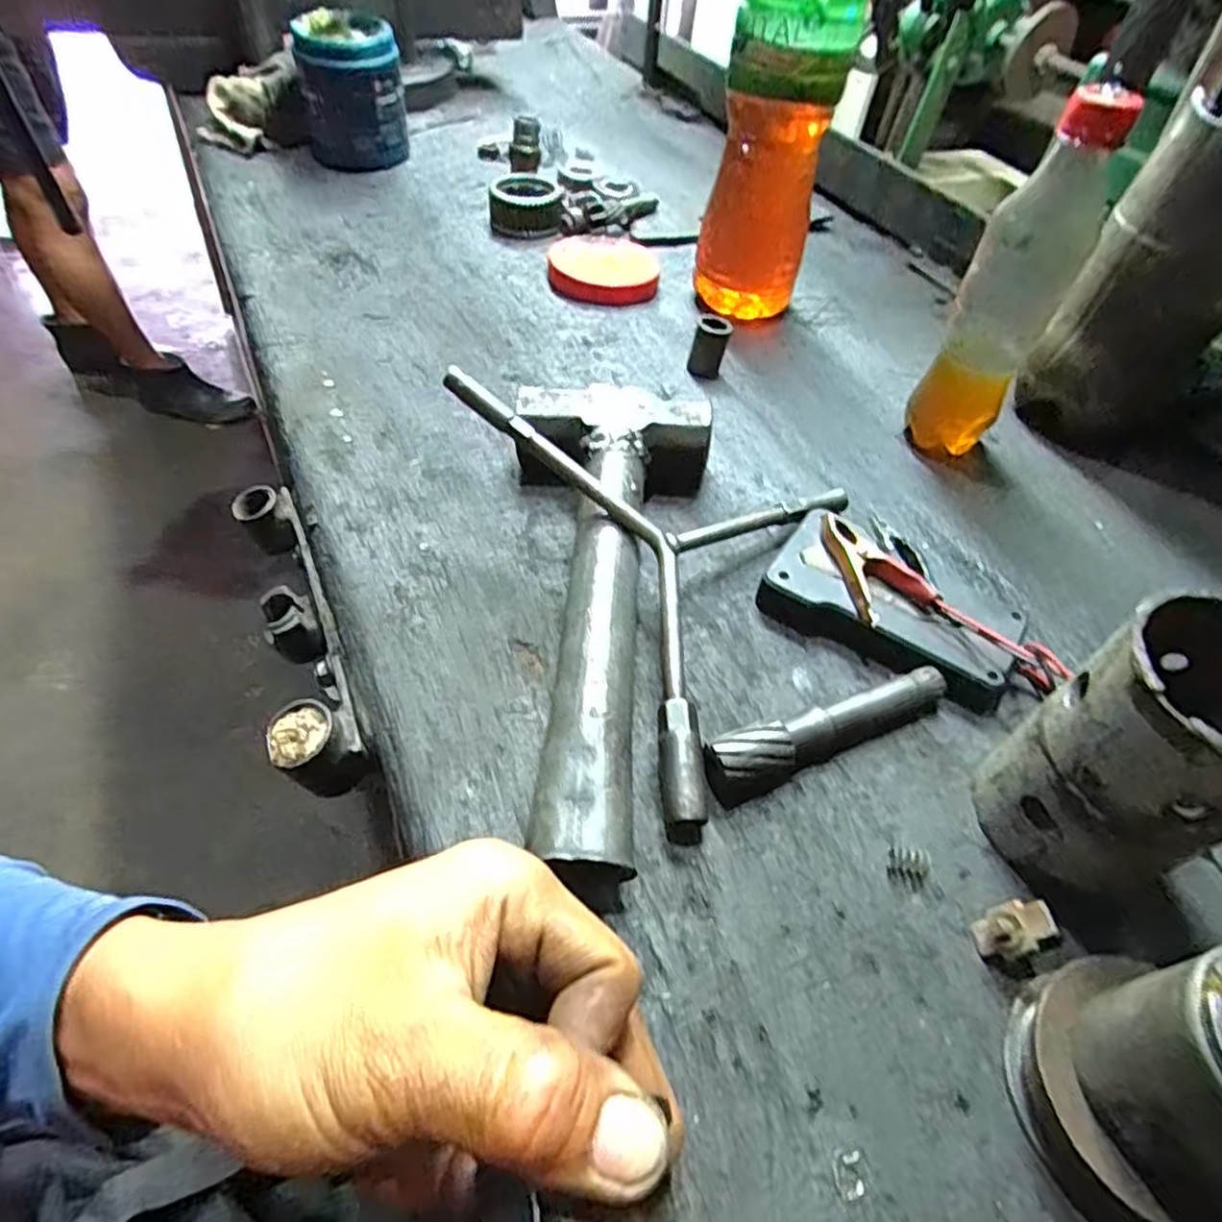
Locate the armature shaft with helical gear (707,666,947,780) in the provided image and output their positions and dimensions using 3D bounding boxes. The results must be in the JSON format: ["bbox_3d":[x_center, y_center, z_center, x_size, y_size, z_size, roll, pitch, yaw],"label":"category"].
[{"bbox_3d":[0.096,0.050,0.307,0.117,0.020,0.019,-15,53,-18],"label":"armature shaft with helical gear"}]

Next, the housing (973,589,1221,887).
[{"bbox_3d":[0.190,0.053,0.255,0.072,0.110,0.062,-23,55,-23],"label":"housing"}]

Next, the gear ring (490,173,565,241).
[{"bbox_3d":[-0.072,-0.338,0.606,0.059,0.034,0.071,-2,50,-8],"label":"gear ring"}]

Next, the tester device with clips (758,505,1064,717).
[{"bbox_3d":[0.145,0.000,0.347,0.133,0.033,0.070,25,52,15],"label":"tester device with clips"}]

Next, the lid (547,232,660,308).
[{"bbox_3d":[-0.005,-0.278,0.576,0.086,0.018,0.107,6,49,-1],"label":"lid"}]

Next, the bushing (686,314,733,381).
[{"bbox_3d":[0.067,-0.180,0.487,0.022,0.037,0.022,17,50,8],"label":"bushing"}]

